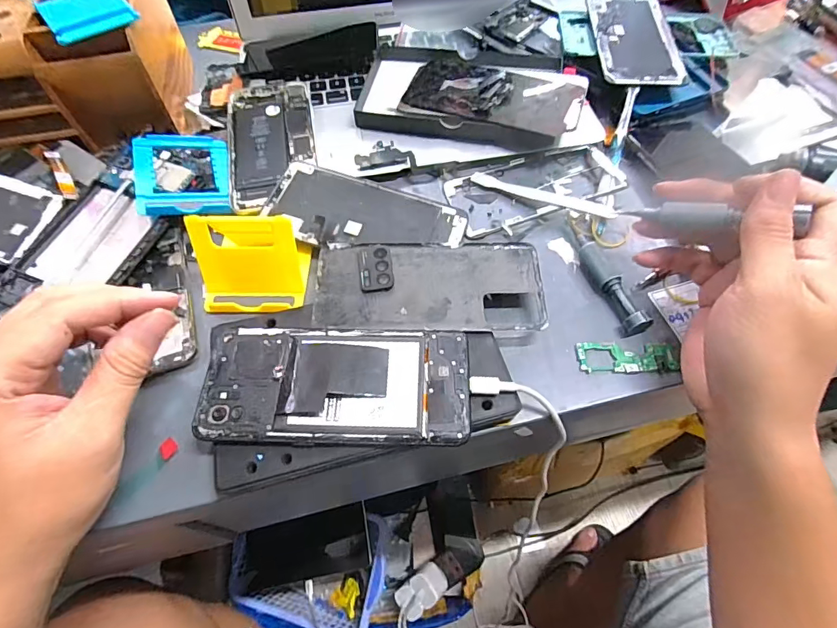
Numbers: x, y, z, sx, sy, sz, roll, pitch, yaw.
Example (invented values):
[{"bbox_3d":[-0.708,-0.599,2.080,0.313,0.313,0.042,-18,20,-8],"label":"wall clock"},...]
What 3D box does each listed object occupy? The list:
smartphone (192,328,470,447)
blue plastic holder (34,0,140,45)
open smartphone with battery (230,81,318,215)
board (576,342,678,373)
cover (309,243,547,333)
[{"bbox_3d":[-0.049,0.042,0.271,0.155,0.015,0.069,1,63,1],"label":"smartphone"},{"bbox_3d":[-0.253,-0.231,0.342,0.059,0.007,0.065,-37,64,-19],"label":"blue plastic holder"},{"bbox_3d":[-0.128,-0.155,0.393,0.072,0.009,0.156,-10,59,-5],"label":"open smartphone with battery"},{"bbox_3d":[0.138,0.028,0.296,0.062,0.004,0.021,0,58,2],"label":"board"},{"bbox_3d":[0.007,-0.018,0.310,0.155,0.006,0.068,-3,62,0],"label":"cover"}]

